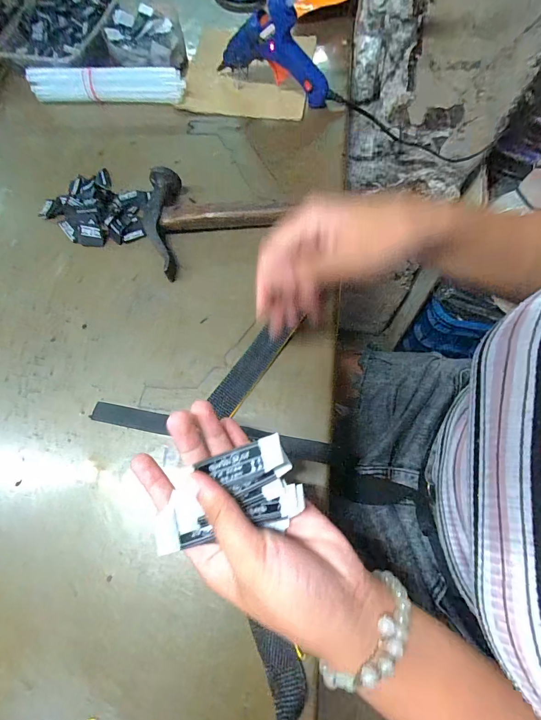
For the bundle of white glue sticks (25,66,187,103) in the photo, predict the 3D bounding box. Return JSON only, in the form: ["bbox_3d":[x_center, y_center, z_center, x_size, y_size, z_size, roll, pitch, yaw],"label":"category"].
[{"bbox_3d":[-0.197,-0.331,0.428,0.181,0.034,0.025,0,69,3],"label":"bundle of white glue sticks"}]

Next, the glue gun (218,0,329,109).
[{"bbox_3d":[0.002,-0.352,0.401,0.133,0.094,0.025,15,70,8],"label":"glue gun"}]

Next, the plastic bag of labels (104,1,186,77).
[{"bbox_3d":[-0.159,-0.408,0.454,0.090,0.035,0.090,-14,69,-3],"label":"plastic bag of labels"}]

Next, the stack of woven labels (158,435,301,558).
[{"bbox_3d":[-0.024,0.079,0.205,0.080,0.018,0.046,-19,69,-5],"label":"stack of woven labels"}]

